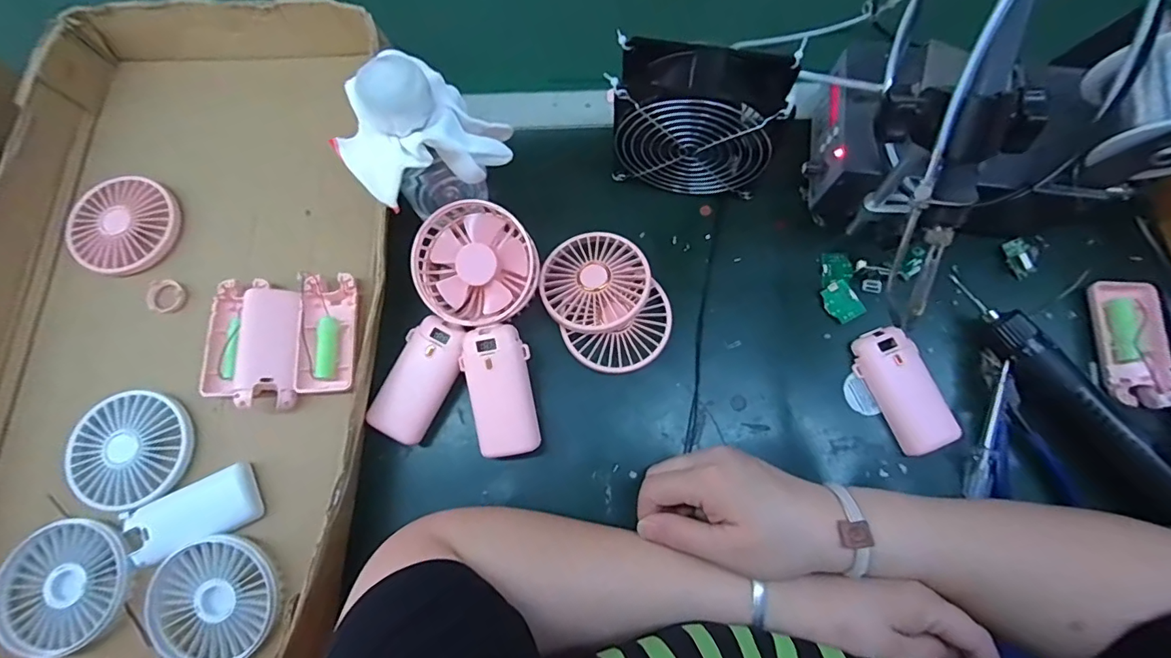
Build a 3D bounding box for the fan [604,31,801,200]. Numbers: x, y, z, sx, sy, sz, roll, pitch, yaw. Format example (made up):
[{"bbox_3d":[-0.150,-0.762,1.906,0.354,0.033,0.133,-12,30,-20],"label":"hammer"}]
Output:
[{"bbox_3d":[0.082,-0.152,0.390,0.121,0.115,0.057,6,75,2],"label":"fan"}]

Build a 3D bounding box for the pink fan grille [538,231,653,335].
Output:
[{"bbox_3d":[0.008,-0.038,0.411,0.085,0.017,0.085,0,75,1],"label":"pink fan grille"}]

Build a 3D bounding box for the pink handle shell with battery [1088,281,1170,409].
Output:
[{"bbox_3d":[0.421,0.011,0.389,0.049,0.020,0.095,5,75,2],"label":"pink handle shell with battery"}]

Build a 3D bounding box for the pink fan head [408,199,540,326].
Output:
[{"bbox_3d":[-0.083,-0.050,0.391,0.091,0.042,0.090,-2,97,0],"label":"pink fan head"}]

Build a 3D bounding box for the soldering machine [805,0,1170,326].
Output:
[{"bbox_3d":[0.263,-0.144,0.326,0.244,0.230,0.182,-27,76,-6],"label":"soldering machine"}]

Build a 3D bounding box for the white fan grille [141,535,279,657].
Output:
[{"bbox_3d":[-0.264,0.195,0.363,0.086,0.019,0.084,-14,75,-3],"label":"white fan grille"}]

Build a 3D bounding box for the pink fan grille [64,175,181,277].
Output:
[{"bbox_3d":[-0.397,-0.090,0.439,0.087,0.013,0.085,0,75,1],"label":"pink fan grille"}]

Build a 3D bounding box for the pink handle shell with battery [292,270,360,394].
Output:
[{"bbox_3d":[-0.203,0.003,0.403,0.046,0.010,0.094,-3,75,0],"label":"pink handle shell with battery"}]

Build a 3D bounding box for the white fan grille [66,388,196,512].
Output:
[{"bbox_3d":[-0.350,0.092,0.391,0.087,0.011,0.084,-1,75,1],"label":"white fan grille"}]

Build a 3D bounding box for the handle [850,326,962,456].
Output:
[{"bbox_3d":[0.242,0.045,0.386,0.042,0.020,0.094,-25,76,-6],"label":"handle"}]

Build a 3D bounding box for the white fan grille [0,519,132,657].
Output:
[{"bbox_3d":[-0.377,0.185,0.366,0.092,0.014,0.085,2,75,1],"label":"white fan grille"}]

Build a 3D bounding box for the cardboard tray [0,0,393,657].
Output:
[{"bbox_3d":[-0.316,-0.011,0.411,0.320,0.080,0.547,-4,75,0],"label":"cardboard tray"}]

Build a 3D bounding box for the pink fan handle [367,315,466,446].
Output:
[{"bbox_3d":[-0.126,0.039,0.389,0.045,0.021,0.094,25,77,7],"label":"pink fan handle"}]

